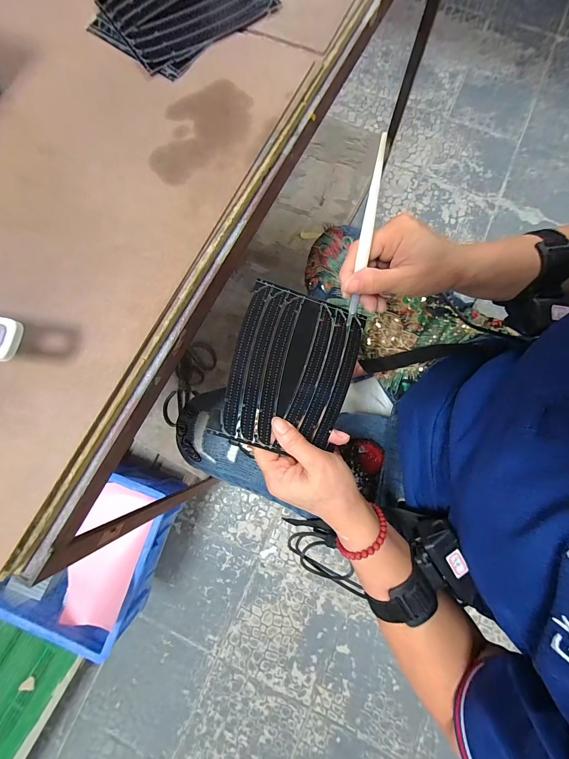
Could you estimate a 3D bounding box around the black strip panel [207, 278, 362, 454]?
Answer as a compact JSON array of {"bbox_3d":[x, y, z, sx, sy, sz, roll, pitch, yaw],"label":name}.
[{"bbox_3d":[0.008,-0.009,0.291,0.116,0.005,0.155,17,79,-7],"label":"black strip panel"}]

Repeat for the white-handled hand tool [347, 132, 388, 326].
[{"bbox_3d":[0.068,-0.113,0.253,0.009,0.147,0.009,3,39,1],"label":"white-handled hand tool"}]

